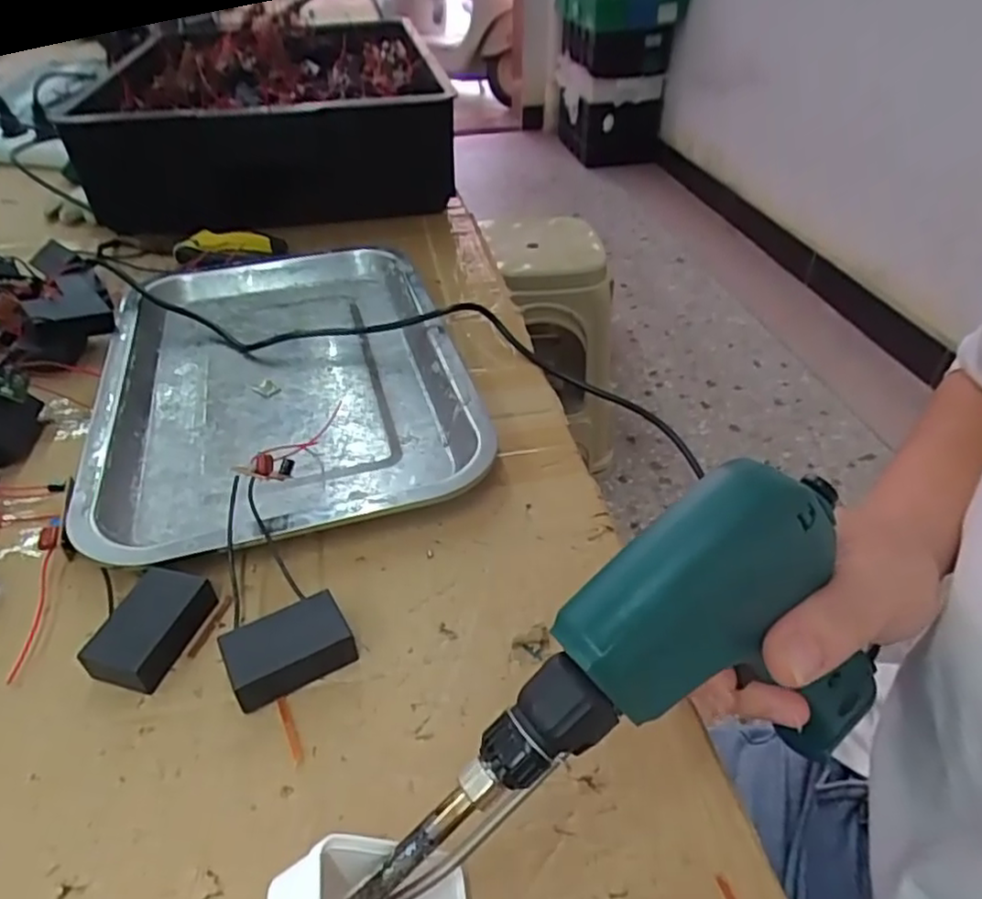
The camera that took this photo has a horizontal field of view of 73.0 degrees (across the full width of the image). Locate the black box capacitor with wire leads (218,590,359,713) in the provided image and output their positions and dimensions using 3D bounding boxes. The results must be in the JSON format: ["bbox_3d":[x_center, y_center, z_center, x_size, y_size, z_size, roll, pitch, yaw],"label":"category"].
[{"bbox_3d":[-0.082,0.081,0.270,0.047,0.018,0.032,-23,46,-24],"label":"black box capacitor with wire leads"}]

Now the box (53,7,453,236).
[{"bbox_3d":[-0.230,-0.376,0.727,0.316,0.101,0.437,-8,41,-8],"label":"box"}]

